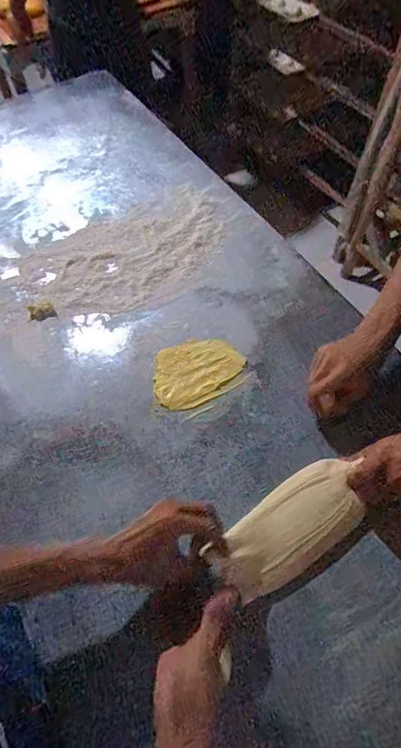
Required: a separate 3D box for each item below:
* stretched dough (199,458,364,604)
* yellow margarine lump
[{"bbox_3d":[0.109,0.182,0.497,0.195,0.042,0.089,-31,60,-22],"label":"stretched dough"},{"bbox_3d":[-0.004,-0.005,0.621,0.139,0.021,0.098,-22,61,-12],"label":"yellow margarine lump"}]

